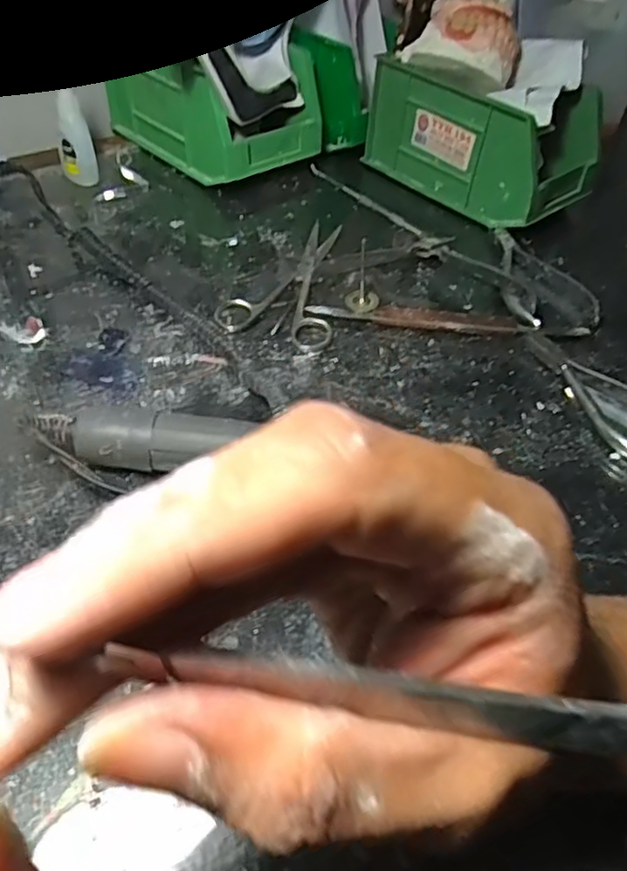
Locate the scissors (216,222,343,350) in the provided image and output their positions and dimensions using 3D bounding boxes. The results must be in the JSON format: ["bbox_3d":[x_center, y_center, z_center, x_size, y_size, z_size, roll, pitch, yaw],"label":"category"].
[{"bbox_3d":[-0.019,-0.103,0.420,0.070,0.009,0.131,8,46,1],"label":"scissors"}]

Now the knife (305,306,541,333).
[{"bbox_3d":[0.069,-0.071,0.397,0.143,0.012,0.015,5,46,-2],"label":"knife"}]

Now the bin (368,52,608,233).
[{"bbox_3d":[0.137,-0.242,0.519,0.093,0.084,0.168,-30,57,-30],"label":"bin"}]

